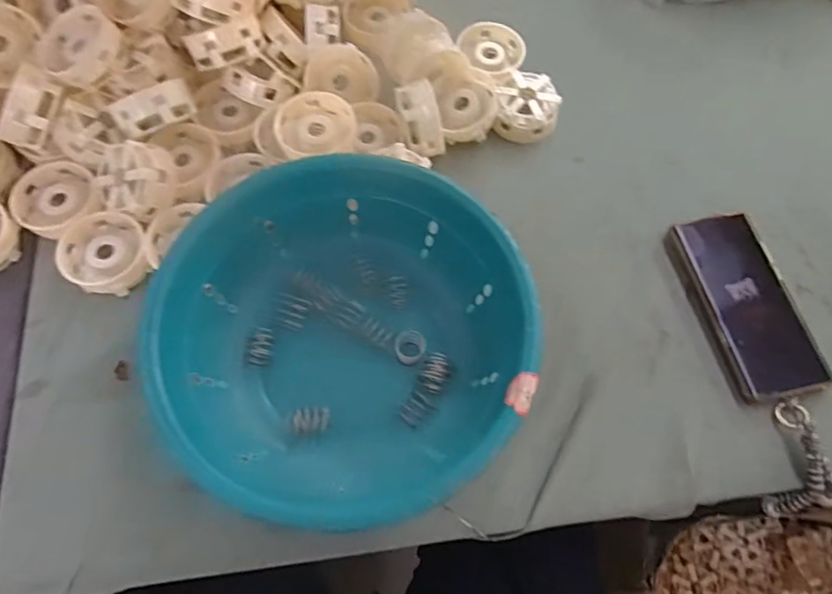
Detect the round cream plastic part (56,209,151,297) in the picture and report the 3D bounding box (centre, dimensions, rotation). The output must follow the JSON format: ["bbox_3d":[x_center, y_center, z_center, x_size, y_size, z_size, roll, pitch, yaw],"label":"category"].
[{"bbox_3d":[-0.254,-0.034,0.464,0.066,0.027,0.073,-39,75,-16],"label":"round cream plastic part"}]

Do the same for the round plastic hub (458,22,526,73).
[{"bbox_3d":[0.079,-0.253,0.569,0.059,0.018,0.060,-23,71,-11],"label":"round plastic hub"}]

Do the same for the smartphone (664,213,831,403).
[{"bbox_3d":[0.292,0.004,0.494,0.085,0.008,0.171,-11,69,-7],"label":"smartphone"}]

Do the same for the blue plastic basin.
[{"bbox_3d":[-0.050,0.029,0.424,0.255,0.090,0.258,1,68,-2],"label":"blue plastic basin"}]

